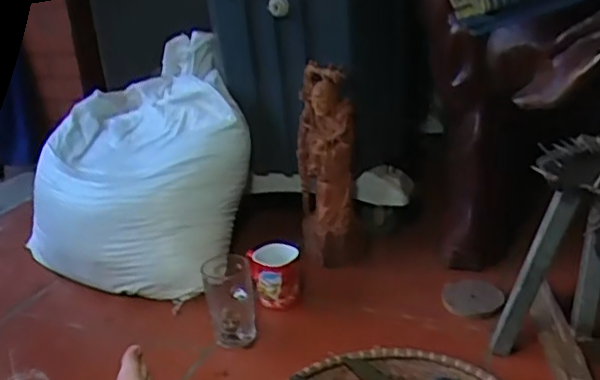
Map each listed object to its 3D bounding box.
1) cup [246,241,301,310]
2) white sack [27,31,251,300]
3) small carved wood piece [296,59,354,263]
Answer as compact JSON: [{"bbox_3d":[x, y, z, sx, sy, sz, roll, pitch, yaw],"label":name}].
[{"bbox_3d":[-0.043,0.142,1.098,0.089,0.100,0.100,-7,21,-3],"label":"cup"},{"bbox_3d":[-0.330,-0.042,1.271,0.416,0.357,0.480,-15,23,-21],"label":"white sack"},{"bbox_3d":[0.052,-0.042,1.186,0.110,0.361,0.114,-5,21,2],"label":"small carved wood piece"}]

